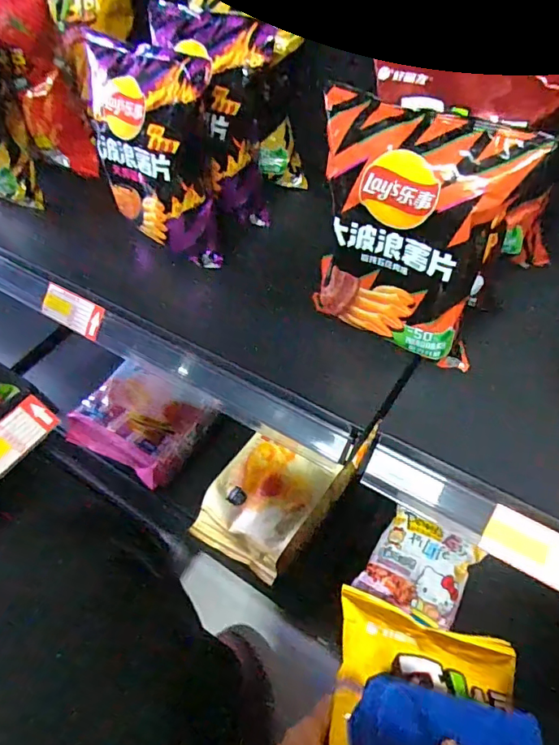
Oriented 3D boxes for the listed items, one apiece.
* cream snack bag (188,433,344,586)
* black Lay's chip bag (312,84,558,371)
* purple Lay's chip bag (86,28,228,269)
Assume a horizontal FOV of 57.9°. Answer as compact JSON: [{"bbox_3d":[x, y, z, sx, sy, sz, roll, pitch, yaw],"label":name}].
[{"bbox_3d":[-0.023,0.180,0.699,0.151,0.047,0.161,26,58,24],"label":"cream snack bag"},{"bbox_3d":[0.104,-0.111,0.423,0.163,0.191,0.073,28,59,25],"label":"black Lay's chip bag"},{"bbox_3d":[-0.138,-0.226,0.544,0.159,0.199,0.072,29,59,25],"label":"purple Lay's chip bag"}]

